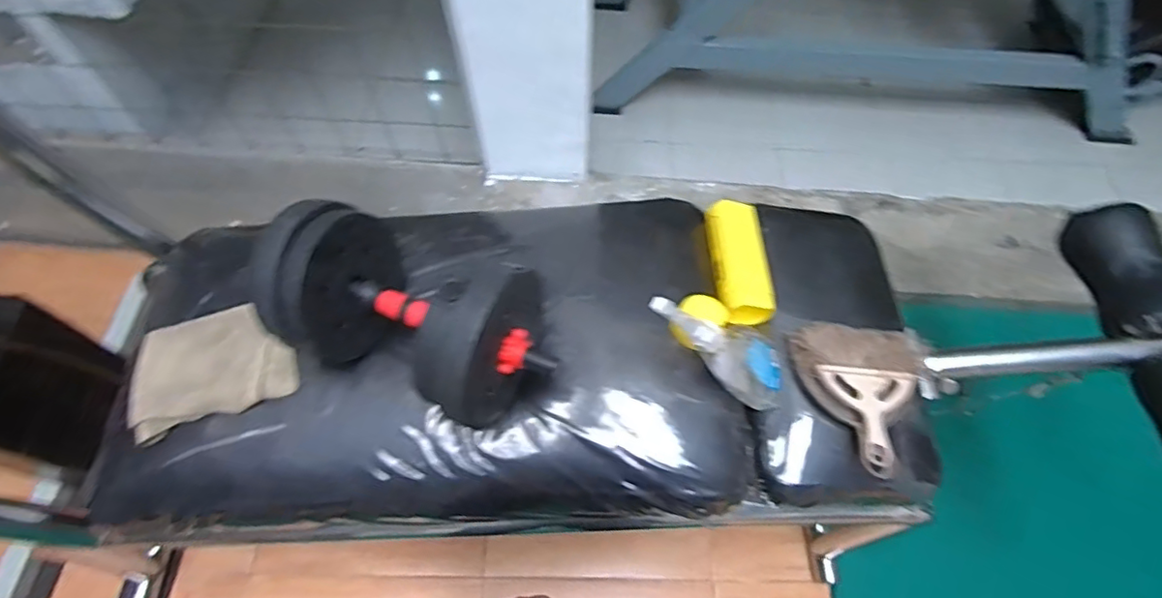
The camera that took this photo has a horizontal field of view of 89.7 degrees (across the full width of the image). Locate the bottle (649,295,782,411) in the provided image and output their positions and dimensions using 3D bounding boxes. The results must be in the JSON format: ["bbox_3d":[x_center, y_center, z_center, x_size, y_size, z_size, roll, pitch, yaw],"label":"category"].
[{"bbox_3d":[0.182,0.060,0.727,0.064,0.233,0.097,-18,52,39],"label":"bottle"}]

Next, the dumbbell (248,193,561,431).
[{"bbox_3d":[-0.207,0.010,0.695,0.342,0.176,0.186,23,63,10],"label":"dumbbell"}]

